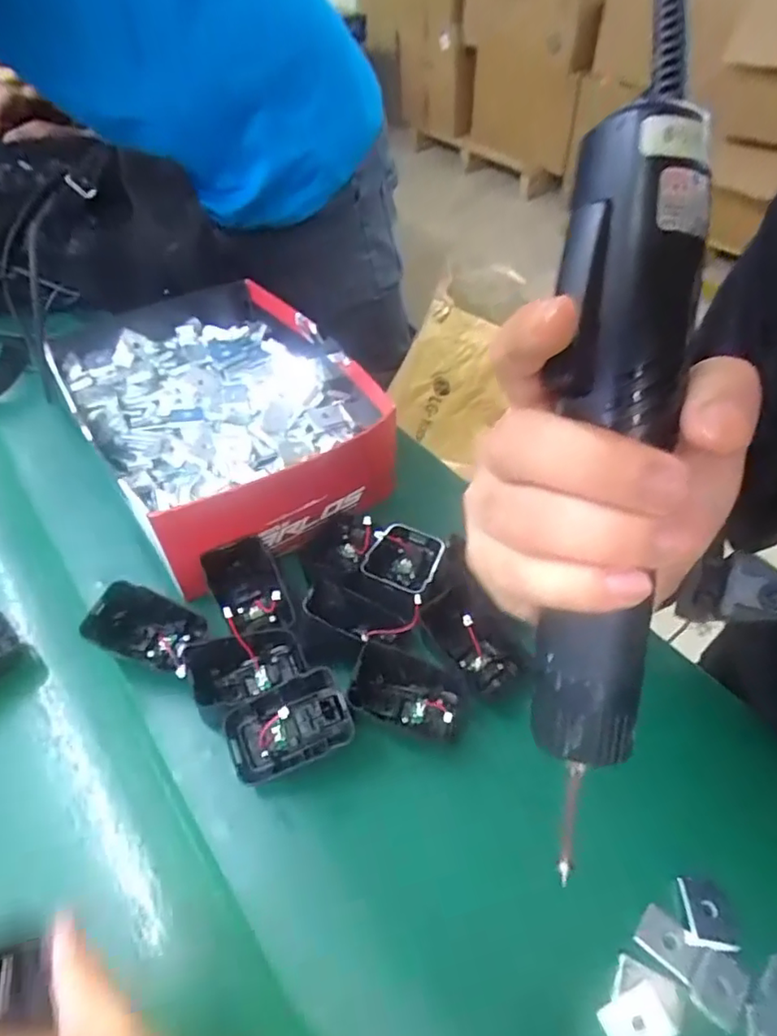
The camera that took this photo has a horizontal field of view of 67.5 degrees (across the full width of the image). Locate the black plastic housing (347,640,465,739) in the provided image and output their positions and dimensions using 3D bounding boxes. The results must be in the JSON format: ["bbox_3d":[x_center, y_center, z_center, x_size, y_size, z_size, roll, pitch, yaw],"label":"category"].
[{"bbox_3d":[0.011,0.103,0.349,0.067,0.019,0.039,16,52,15],"label":"black plastic housing"}]

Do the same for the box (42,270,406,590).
[{"bbox_3d":[-0.131,-0.088,0.476,0.193,0.081,0.255,-30,55,-22],"label":"box"}]

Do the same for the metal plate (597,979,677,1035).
[{"bbox_3d":[0.109,0.222,0.257,0.028,0.005,0.020,-20,52,-15],"label":"metal plate"}]

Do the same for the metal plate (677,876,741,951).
[{"bbox_3d":[0.155,0.191,0.282,0.023,0.004,0.027,6,50,5],"label":"metal plate"}]

